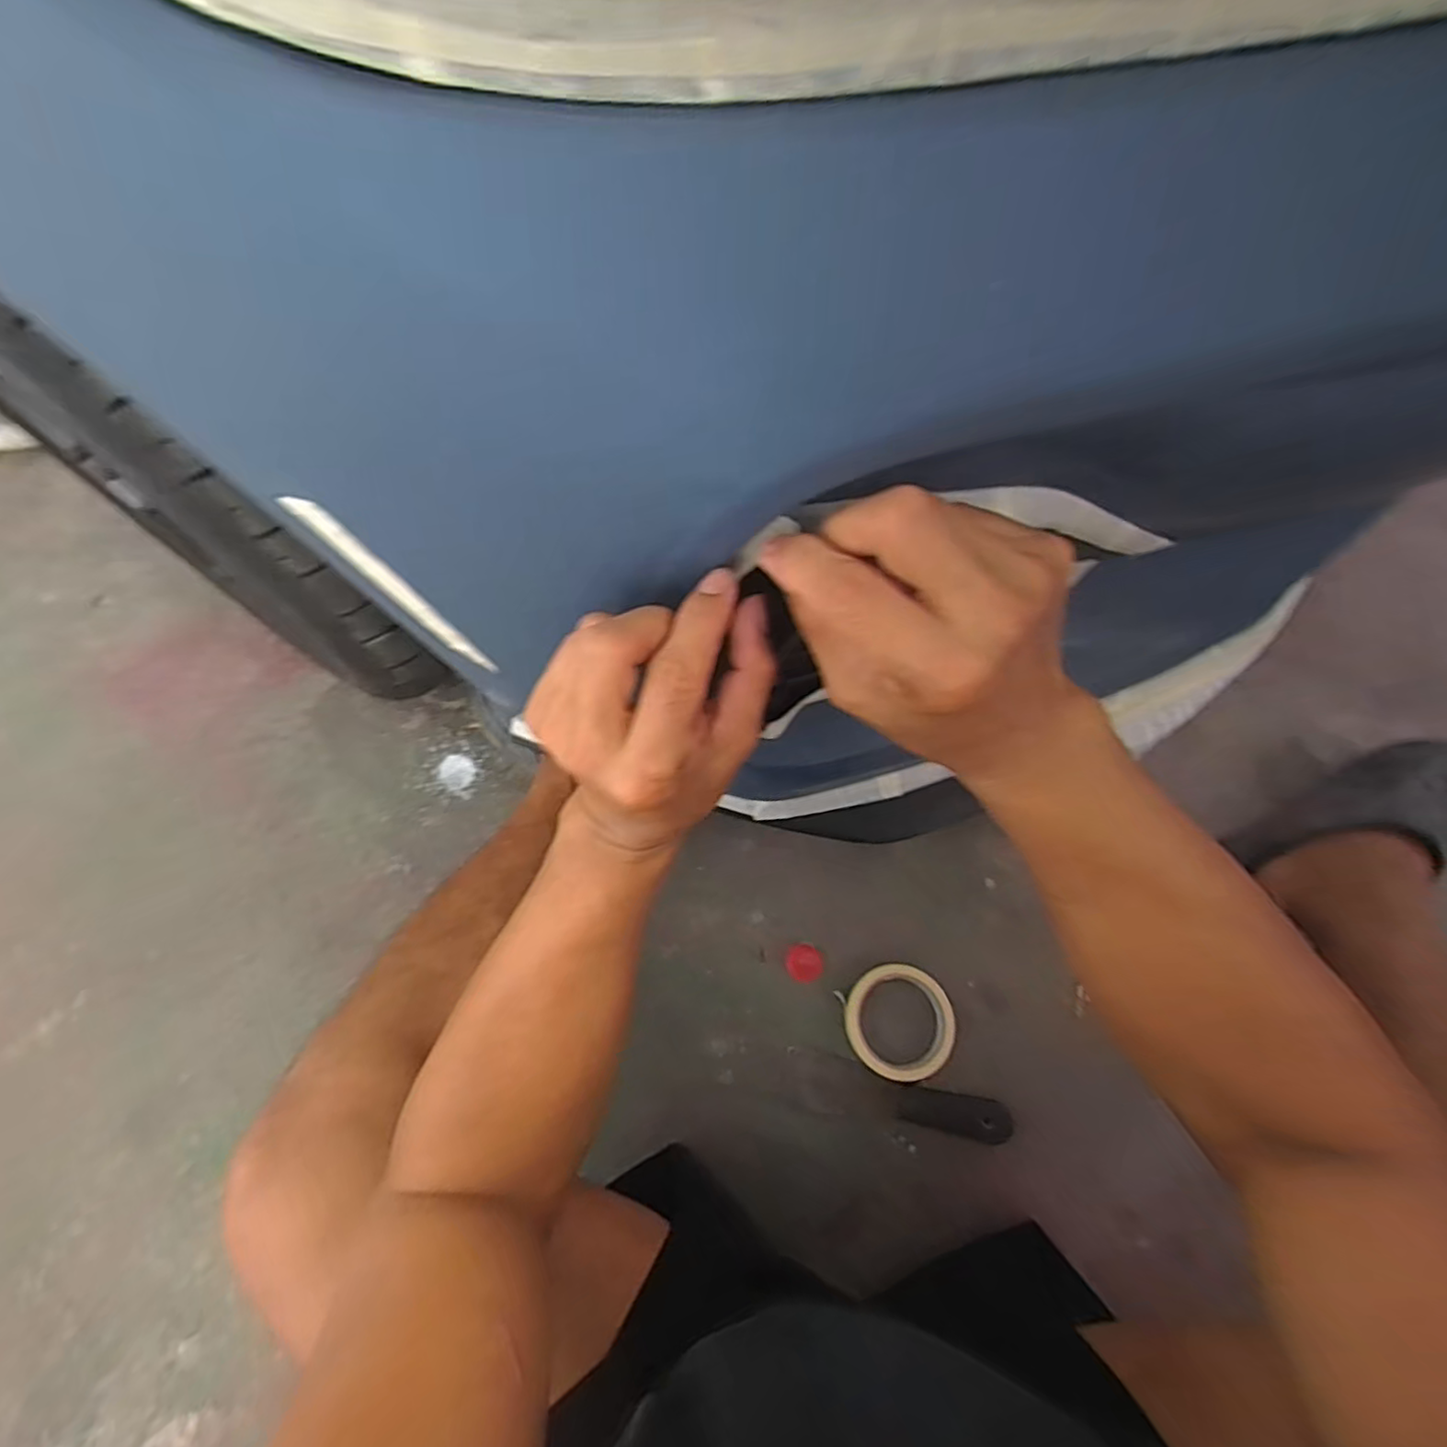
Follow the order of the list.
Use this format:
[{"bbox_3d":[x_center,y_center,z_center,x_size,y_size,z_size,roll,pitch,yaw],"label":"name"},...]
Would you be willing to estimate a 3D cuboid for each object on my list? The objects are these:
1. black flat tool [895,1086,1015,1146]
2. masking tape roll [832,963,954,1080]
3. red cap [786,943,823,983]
[{"bbox_3d":[0.211,0.355,0.602,0.102,0.018,0.034,10,67,5],"label":"black flat tool"},{"bbox_3d":[0.165,0.279,0.622,0.100,0.017,0.098,-12,66,-4],"label":"masking tape roll"},{"bbox_3d":[0.083,0.243,0.673,0.037,0.006,0.036,0,66,1],"label":"red cap"}]

